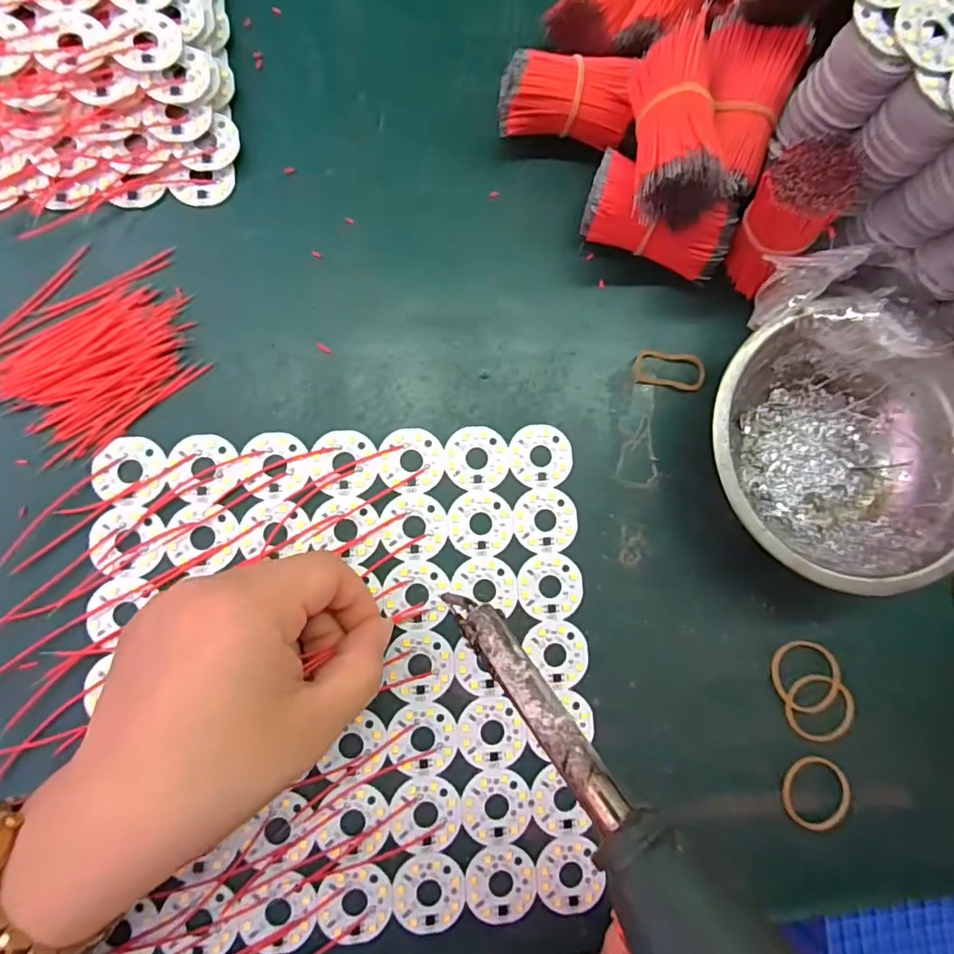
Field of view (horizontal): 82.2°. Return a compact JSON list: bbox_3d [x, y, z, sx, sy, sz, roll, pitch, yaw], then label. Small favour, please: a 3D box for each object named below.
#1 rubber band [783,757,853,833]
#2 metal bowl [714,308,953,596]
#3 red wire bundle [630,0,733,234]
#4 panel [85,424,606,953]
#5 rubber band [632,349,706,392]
[{"bbox_3d":[0.158,0.147,0.253,0.031,0.004,0.032,1,82,-6],"label":"rubber band"},{"bbox_3d":[0.164,-0.007,0.255,0.124,0.043,0.113,1,82,-6],"label":"metal bowl"},{"bbox_3d":[0.088,-0.152,0.235,0.038,0.030,0.073,1,82,-6],"label":"red wire bundle"},{"bbox_3d":[-0.055,0.086,0.240,0.210,0.004,0.210,-3,83,-6],"label":"panel"},{"bbox_3d":[0.097,-0.054,0.274,0.036,0.004,0.018,6,82,-5],"label":"rubber band"}]

